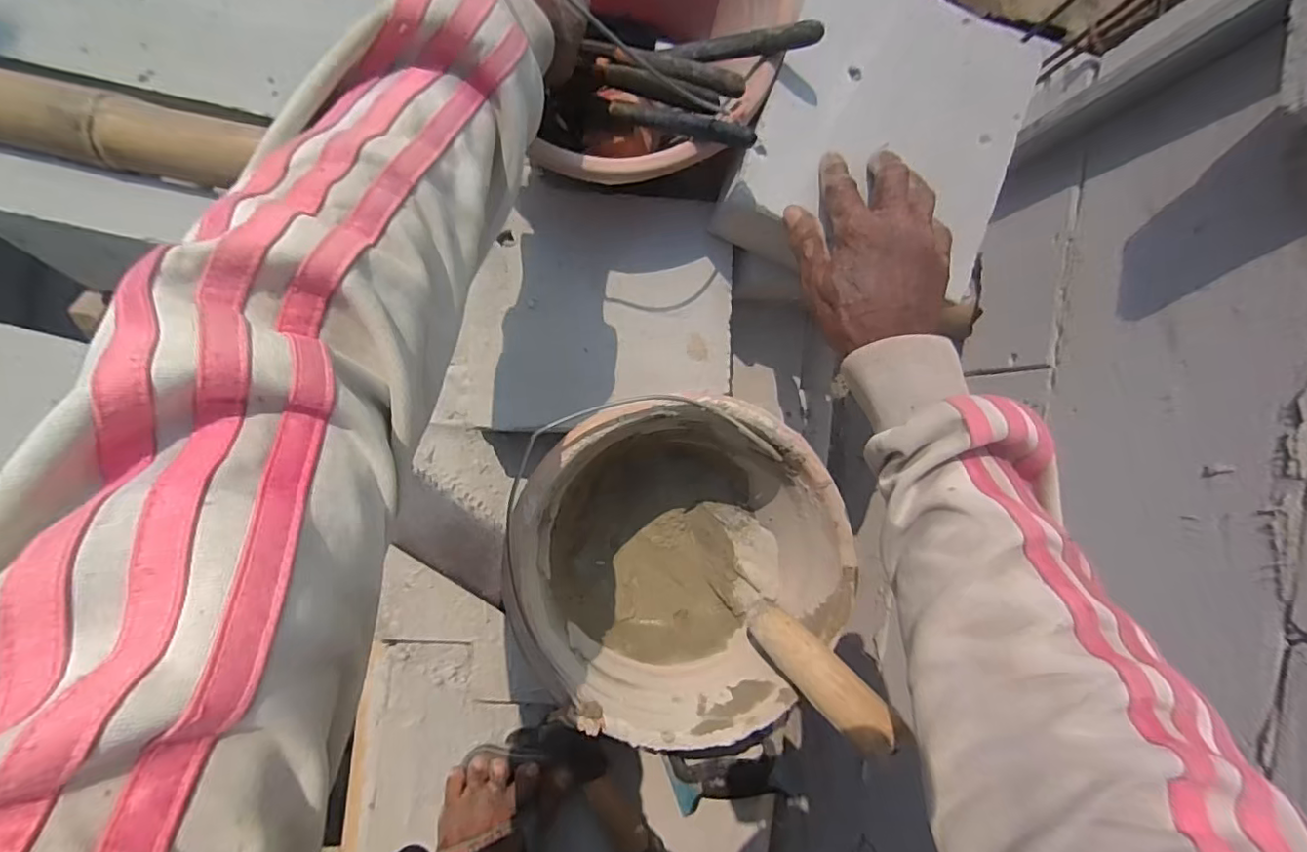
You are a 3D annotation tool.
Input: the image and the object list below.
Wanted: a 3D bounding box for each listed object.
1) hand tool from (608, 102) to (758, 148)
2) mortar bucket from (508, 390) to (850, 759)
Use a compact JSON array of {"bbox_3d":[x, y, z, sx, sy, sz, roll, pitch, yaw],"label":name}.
[{"bbox_3d":[0.015,-0.220,0.412,0.146,0.014,0.013,34,84,35],"label":"hand tool"},{"bbox_3d":[0.012,0.097,0.468,0.230,0.166,0.230,0,90,-8],"label":"mortar bucket"}]

